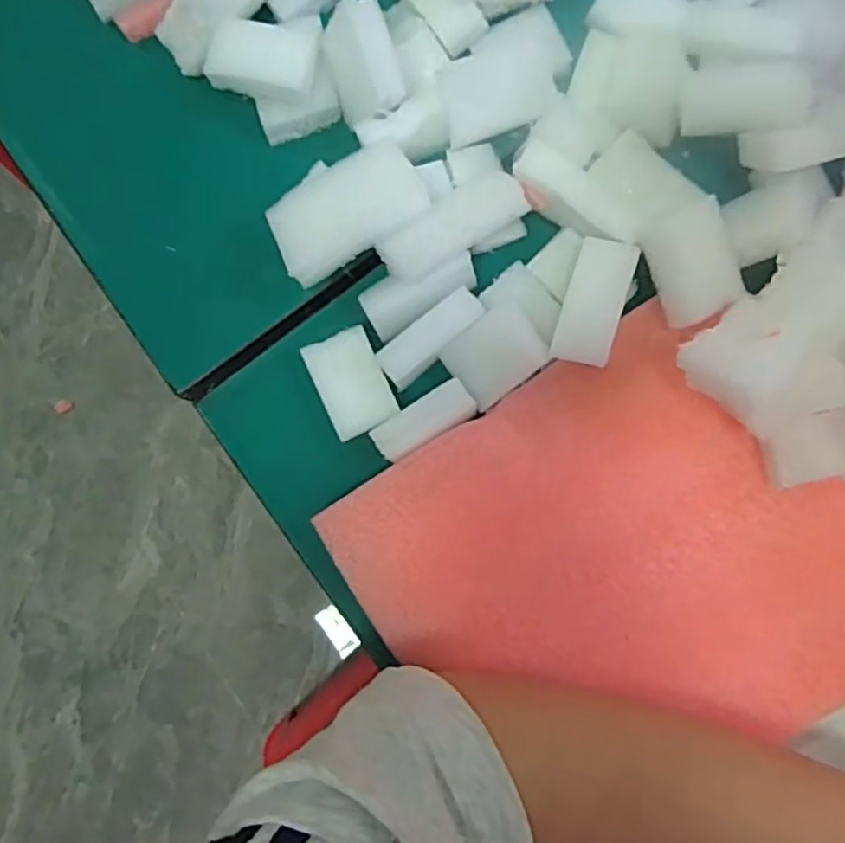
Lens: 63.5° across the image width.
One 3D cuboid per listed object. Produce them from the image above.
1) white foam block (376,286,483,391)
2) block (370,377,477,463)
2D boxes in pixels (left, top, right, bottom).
[{"bbox_3d":[0.003,-0.036,0.289,0.049,0.010,0.017,-41,84,15],"label":"white foam block"},{"bbox_3d":[0.001,0.000,0.283,0.043,0.008,0.017,-30,84,0],"label":"block"}]

